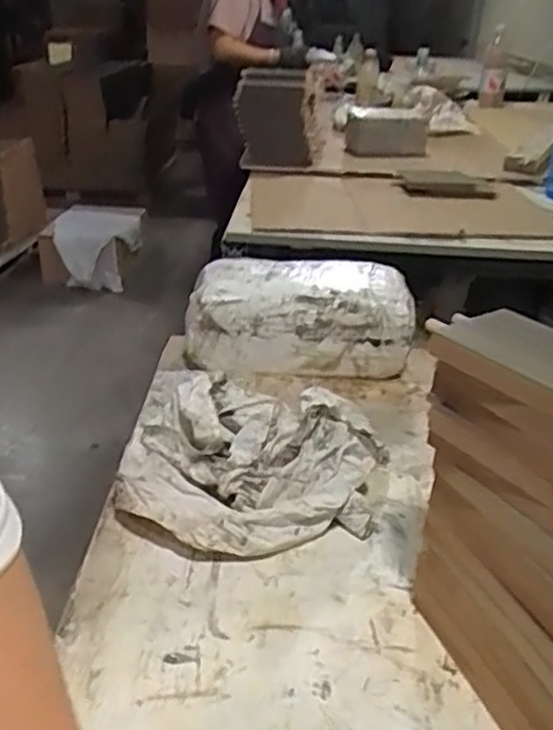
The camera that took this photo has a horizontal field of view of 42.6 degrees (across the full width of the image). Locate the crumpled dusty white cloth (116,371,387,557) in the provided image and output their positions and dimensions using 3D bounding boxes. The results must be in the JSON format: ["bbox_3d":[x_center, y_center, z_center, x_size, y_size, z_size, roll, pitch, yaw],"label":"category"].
[{"bbox_3d":[-0.026,0.076,0.578,0.208,0.076,0.169,8,29,10],"label":"crumpled dusty white cloth"}]

